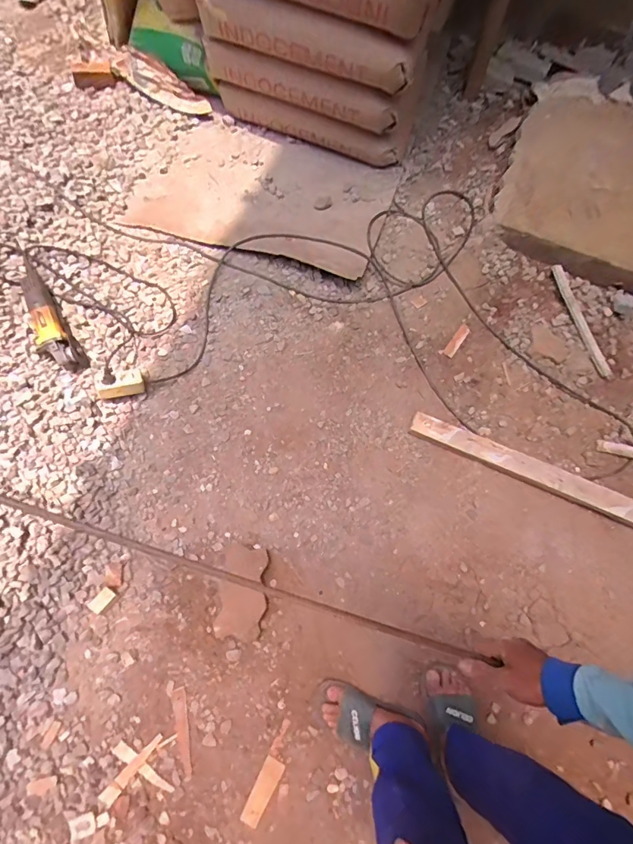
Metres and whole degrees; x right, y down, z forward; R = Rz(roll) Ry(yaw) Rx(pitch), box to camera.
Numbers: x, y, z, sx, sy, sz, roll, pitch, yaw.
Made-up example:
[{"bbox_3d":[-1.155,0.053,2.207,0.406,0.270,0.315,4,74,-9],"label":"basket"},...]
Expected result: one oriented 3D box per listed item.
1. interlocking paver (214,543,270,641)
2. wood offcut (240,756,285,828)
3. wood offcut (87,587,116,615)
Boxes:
[{"bbox_3d":[-0.176,0.393,1.077,0.118,0.067,0.207,2,72,-1],"label":"interlocking paver"},{"bbox_3d":[-0.114,0.791,0.995,0.042,0.010,0.125,28,74,7],"label":"wood offcut"},{"bbox_3d":[-0.510,0.424,1.107,0.036,0.010,0.060,38,75,10],"label":"wood offcut"}]

